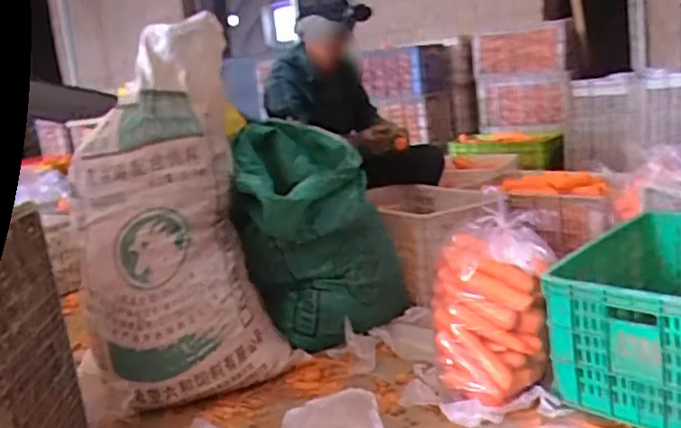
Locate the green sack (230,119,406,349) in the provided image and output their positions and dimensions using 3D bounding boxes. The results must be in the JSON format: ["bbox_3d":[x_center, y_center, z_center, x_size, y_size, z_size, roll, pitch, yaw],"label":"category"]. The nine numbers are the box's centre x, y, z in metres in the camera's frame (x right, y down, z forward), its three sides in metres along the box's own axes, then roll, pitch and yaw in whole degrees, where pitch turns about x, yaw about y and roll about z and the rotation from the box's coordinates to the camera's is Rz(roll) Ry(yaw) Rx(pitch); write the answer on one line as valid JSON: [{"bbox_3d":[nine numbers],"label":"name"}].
[{"bbox_3d":[-0.048,0.042,1.609,0.398,0.493,0.350,-7,12,-1],"label":"green sack"}]

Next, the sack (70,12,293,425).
[{"bbox_3d":[-0.369,0.006,1.373,0.402,0.741,0.228,-10,13,-18],"label":"sack"}]

